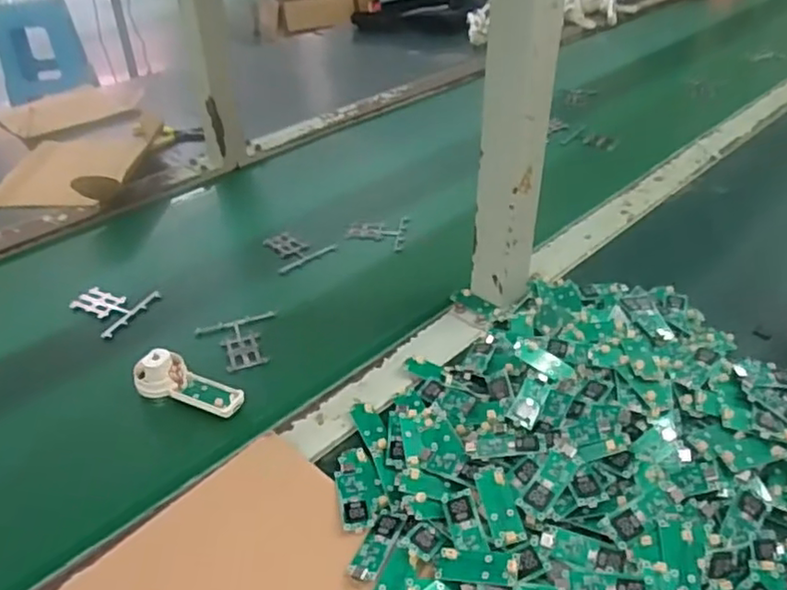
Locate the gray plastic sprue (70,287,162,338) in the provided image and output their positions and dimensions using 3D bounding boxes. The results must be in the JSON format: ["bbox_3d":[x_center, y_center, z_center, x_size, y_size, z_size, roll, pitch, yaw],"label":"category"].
[{"bbox_3d":[-0.265,0.008,0.610,0.058,0.013,0.067,21,42,25],"label":"gray plastic sprue"}]

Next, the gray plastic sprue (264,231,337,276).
[{"bbox_3d":[-0.106,-0.050,0.687,0.067,0.006,0.064,-26,45,-30],"label":"gray plastic sprue"}]

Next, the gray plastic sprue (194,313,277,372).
[{"bbox_3d":[-0.135,0.040,0.569,0.069,0.004,0.069,-12,39,-16],"label":"gray plastic sprue"}]

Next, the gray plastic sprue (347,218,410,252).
[{"bbox_3d":[-0.017,-0.072,0.715,0.063,0.004,0.071,5,38,6],"label":"gray plastic sprue"}]

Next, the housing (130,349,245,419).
[{"bbox_3d":[-0.160,0.068,0.510,0.090,0.033,0.031,13,39,16],"label":"housing"}]

